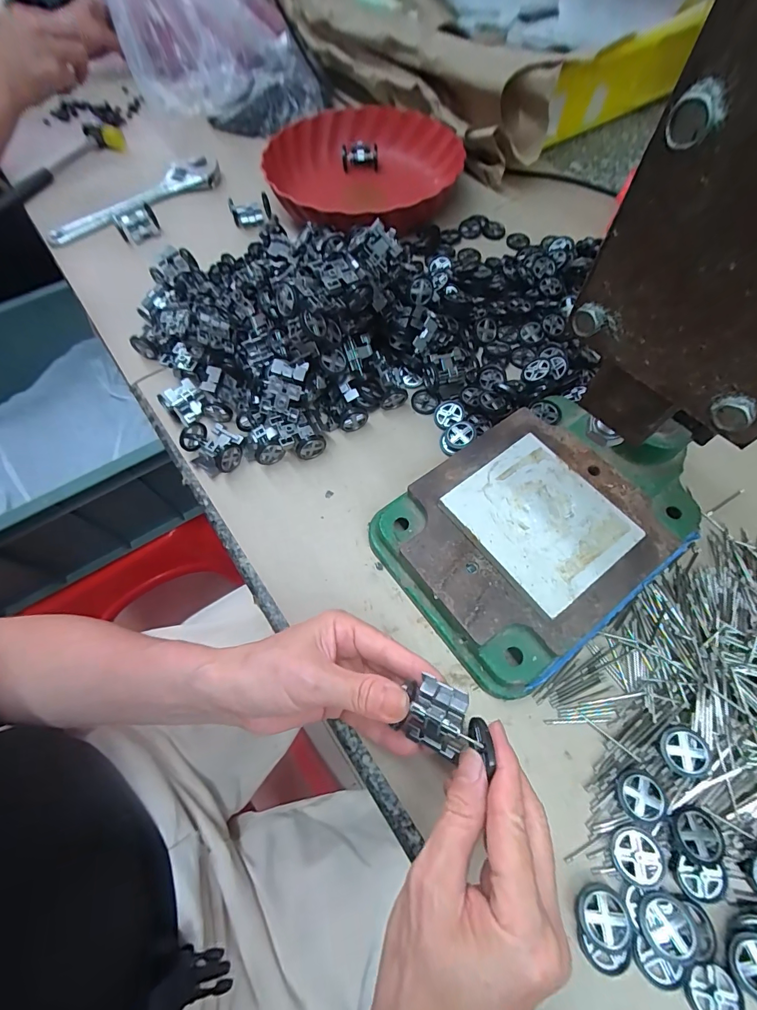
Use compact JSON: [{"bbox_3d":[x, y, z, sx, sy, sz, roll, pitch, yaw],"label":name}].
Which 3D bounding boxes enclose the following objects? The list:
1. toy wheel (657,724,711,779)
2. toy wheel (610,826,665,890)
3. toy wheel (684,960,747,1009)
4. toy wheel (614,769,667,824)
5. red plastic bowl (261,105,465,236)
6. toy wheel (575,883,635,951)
[{"bbox_3d":[0.193,0.155,0.256,0.026,0.006,0.028,-1,64,2],"label":"toy wheel"},{"bbox_3d":[0.151,0.205,0.237,0.027,0.006,0.027,-1,64,2],"label":"toy wheel"},{"bbox_3d":[0.177,0.258,0.214,0.027,0.004,0.026,-1,64,2],"label":"toy wheel"},{"bbox_3d":[0.160,0.177,0.249,0.025,0.006,0.025,-1,64,2],"label":"toy wheel"},{"bbox_3d":[-0.015,-0.421,0.538,0.246,0.070,0.243,-18,65,-7],"label":"red plastic bowl"},{"bbox_3d":[0.125,0.228,0.226,0.027,0.010,0.025,-1,64,2],"label":"toy wheel"}]

